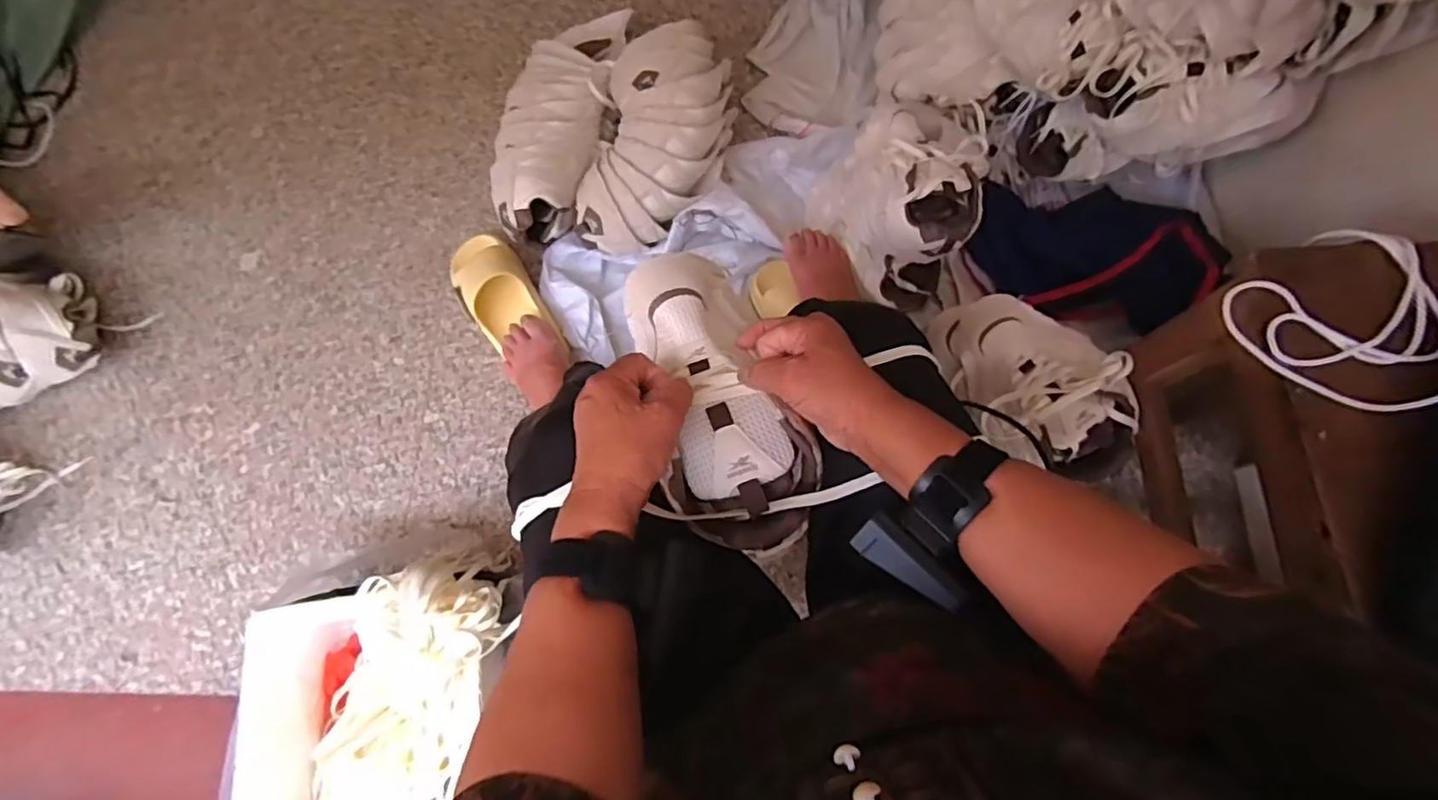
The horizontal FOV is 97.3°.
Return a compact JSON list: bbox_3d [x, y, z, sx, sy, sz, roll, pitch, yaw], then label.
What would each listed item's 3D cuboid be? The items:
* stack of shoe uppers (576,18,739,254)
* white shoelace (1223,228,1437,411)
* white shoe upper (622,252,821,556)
[{"bbox_3d":[-0.084,-0.386,0.954,0.185,0.177,0.338,11,73,5],"label":"stack of shoe uppers"},{"bbox_3d":[0.484,-0.062,0.473,0.158,0.075,0.135,-29,74,-8],"label":"white shoelace"},{"bbox_3d":[-0.003,0.001,0.463,0.104,0.047,0.218,-19,82,-7],"label":"white shoe upper"}]

